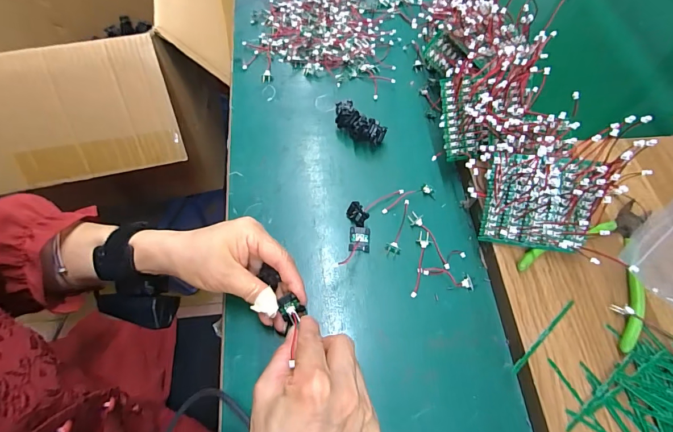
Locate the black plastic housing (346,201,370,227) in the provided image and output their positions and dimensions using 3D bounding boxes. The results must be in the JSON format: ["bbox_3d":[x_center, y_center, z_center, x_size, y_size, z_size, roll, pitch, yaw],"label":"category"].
[{"bbox_3d":[0.022,-0.001,0.369,0.015,0.018,0.024,-38,70,-19],"label":"black plastic housing"}]

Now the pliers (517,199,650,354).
[{"bbox_3d":[0.248,0.034,0.328,0.137,0.017,0.104,-40,71,-20],"label":"pliers"}]

